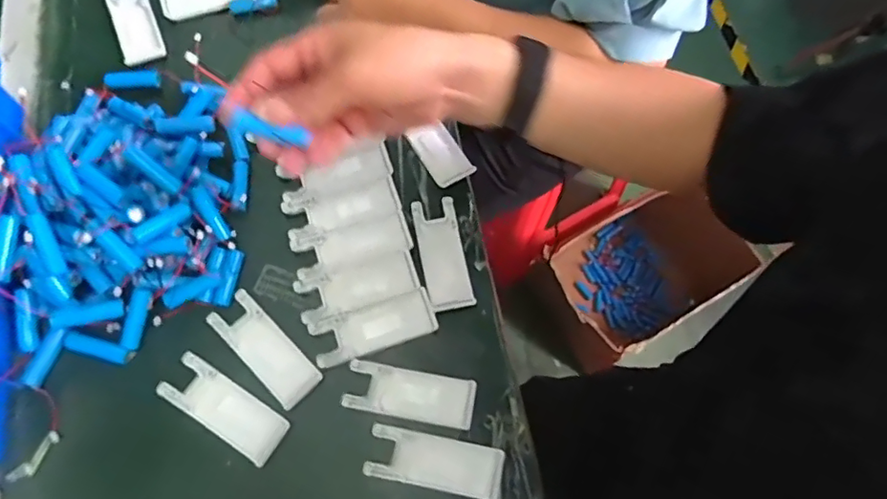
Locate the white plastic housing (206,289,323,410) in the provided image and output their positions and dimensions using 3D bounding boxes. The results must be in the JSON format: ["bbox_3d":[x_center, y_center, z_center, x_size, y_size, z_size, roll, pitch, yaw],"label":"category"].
[{"bbox_3d":[-0.149,0.083,0.459,0.103,0.004,0.038,44,74,12],"label":"white plastic housing"}]

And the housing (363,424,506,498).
[{"bbox_3d":[-0.006,0.167,0.432,0.105,0.008,0.039,12,70,2],"label":"housing"}]

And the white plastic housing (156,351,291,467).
[{"bbox_3d":[-0.176,0.127,0.440,0.104,0.006,0.039,31,72,8],"label":"white plastic housing"}]

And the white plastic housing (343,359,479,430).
[{"bbox_3d":[-0.027,0.118,0.450,0.103,0.006,0.039,10,70,1],"label":"white plastic housing"}]

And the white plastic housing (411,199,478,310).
[{"bbox_3d":[-0.001,0.003,0.493,0.040,0.005,0.103,-11,71,-6],"label":"white plastic housing"}]

